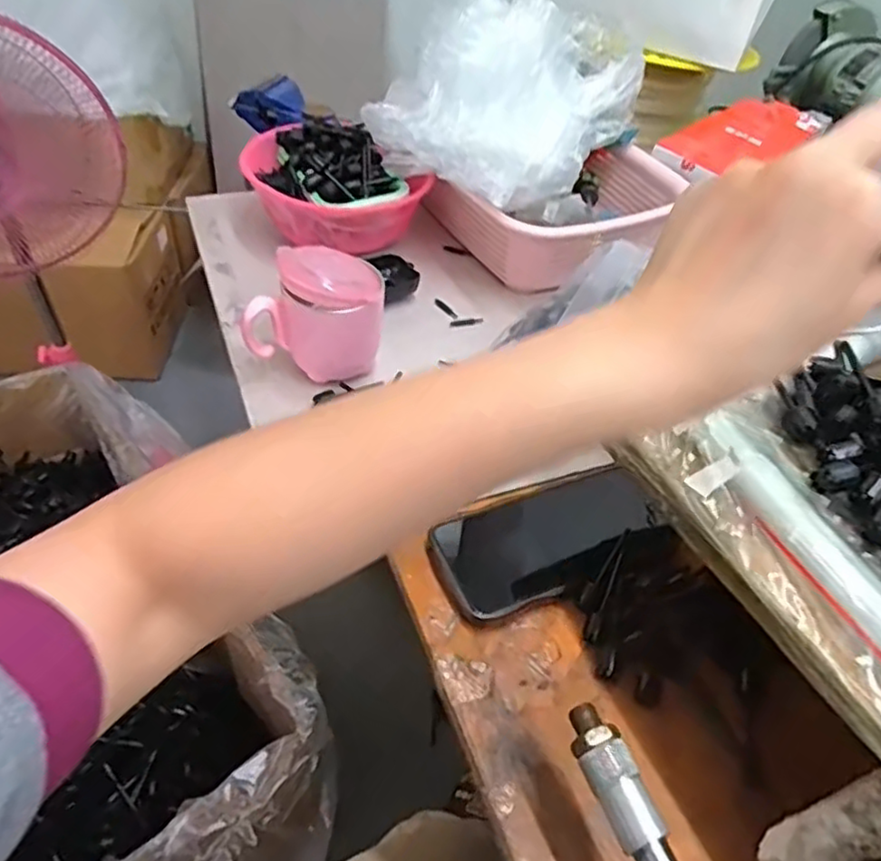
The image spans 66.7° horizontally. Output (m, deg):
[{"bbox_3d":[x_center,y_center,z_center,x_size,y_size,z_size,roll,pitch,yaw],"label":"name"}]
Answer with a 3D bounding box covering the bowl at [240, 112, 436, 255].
[{"bbox_3d":[-0.114,-0.256,0.684,0.157,0.079,0.157,-20,51,-25],"label":"bowl"}]

